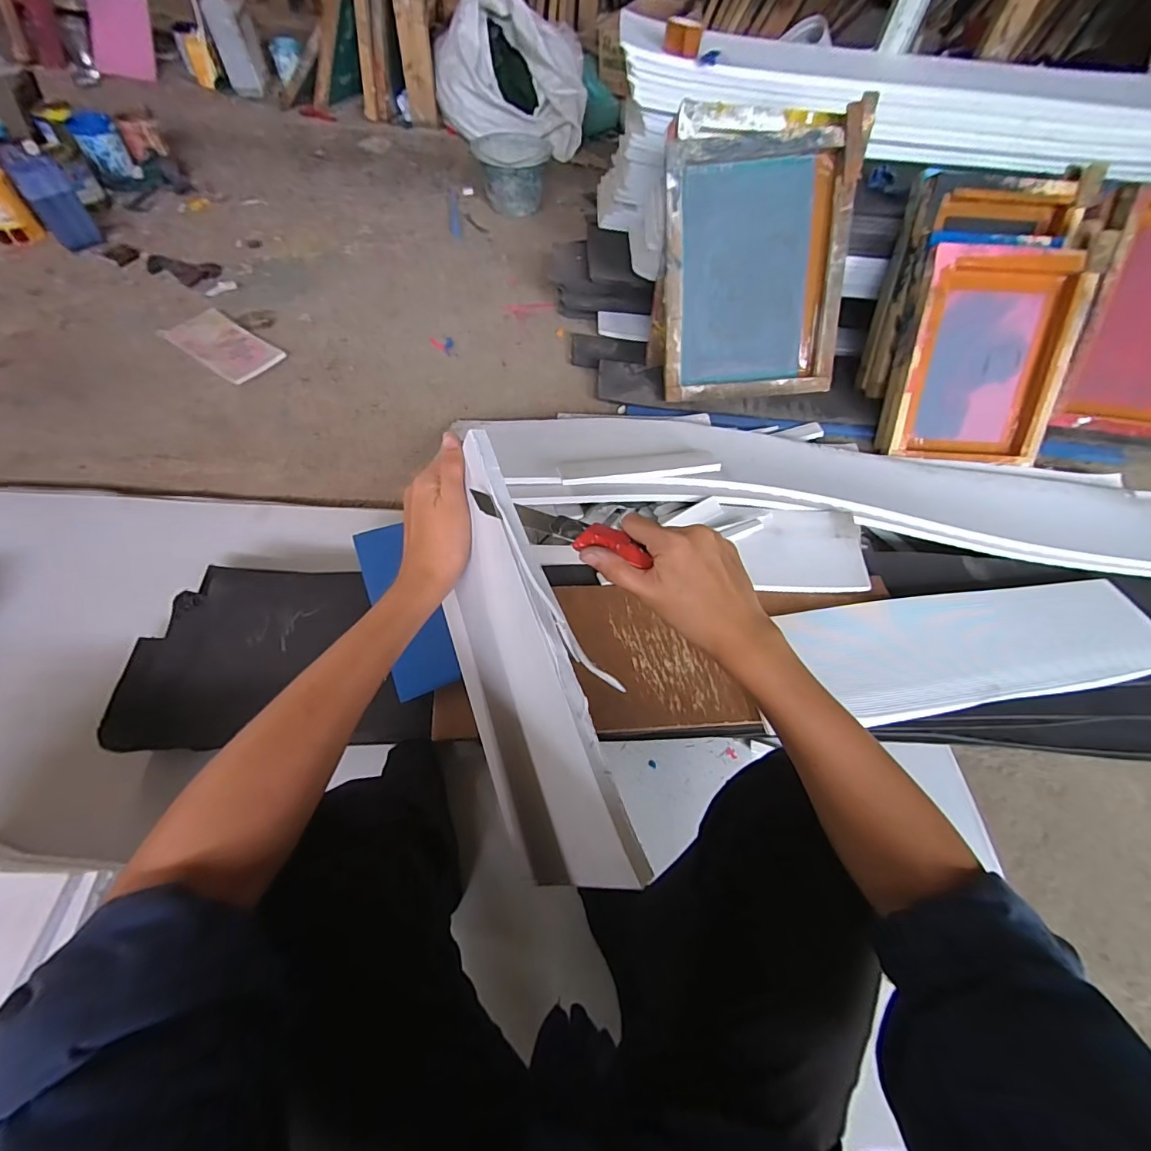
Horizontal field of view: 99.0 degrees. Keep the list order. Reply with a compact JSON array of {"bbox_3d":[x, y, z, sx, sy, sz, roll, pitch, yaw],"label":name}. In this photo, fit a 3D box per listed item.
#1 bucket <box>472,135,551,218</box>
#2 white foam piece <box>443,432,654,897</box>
[{"bbox_3d":[-0.195,-1.243,1.522,0.229,0.138,0.208,-1,59,-5],"label":"bucket"},{"bbox_3d":[-0.043,0.059,0.331,0.011,0.161,0.271,-9,67,-33],"label":"white foam piece"}]

